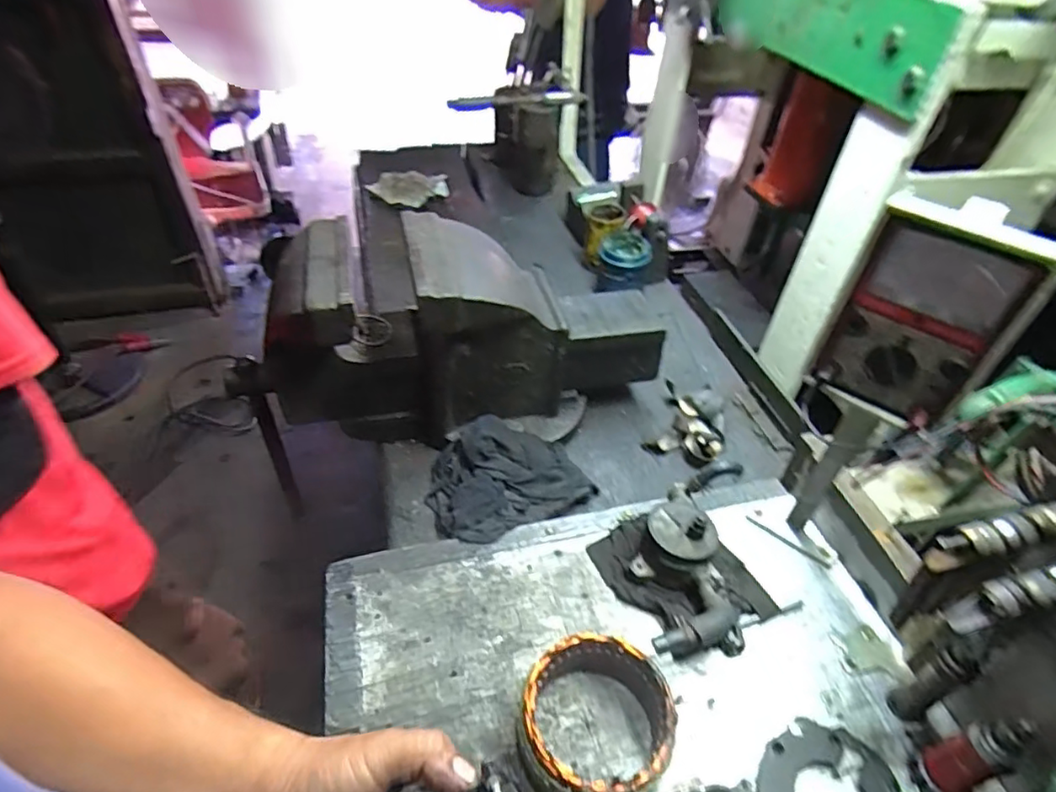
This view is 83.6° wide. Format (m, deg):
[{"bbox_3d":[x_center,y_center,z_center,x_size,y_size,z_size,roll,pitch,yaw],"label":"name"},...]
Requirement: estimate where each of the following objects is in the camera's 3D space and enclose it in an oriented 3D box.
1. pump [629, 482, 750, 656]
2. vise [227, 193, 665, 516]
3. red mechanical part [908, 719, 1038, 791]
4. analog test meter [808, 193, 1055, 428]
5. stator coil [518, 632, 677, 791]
[{"bbox_3d":[0.177,0.181,0.646,0.121,0.071,0.192,-1,43,-6],"label":"pump"},{"bbox_3d":[-0.093,-0.084,0.783,0.523,0.258,0.172,-15,47,-18],"label":"vise"},{"bbox_3d":[0.364,0.298,0.484,0.031,0.124,0.041,-10,45,-16],"label":"red mechanical part"},{"bbox_3d":[0.325,-0.064,0.489,0.122,0.170,0.052,33,51,27],"label":"analog test meter"},{"bbox_3d":[0.058,0.289,0.523,0.129,0.068,0.136,2,43,-2],"label":"stator coil"}]

